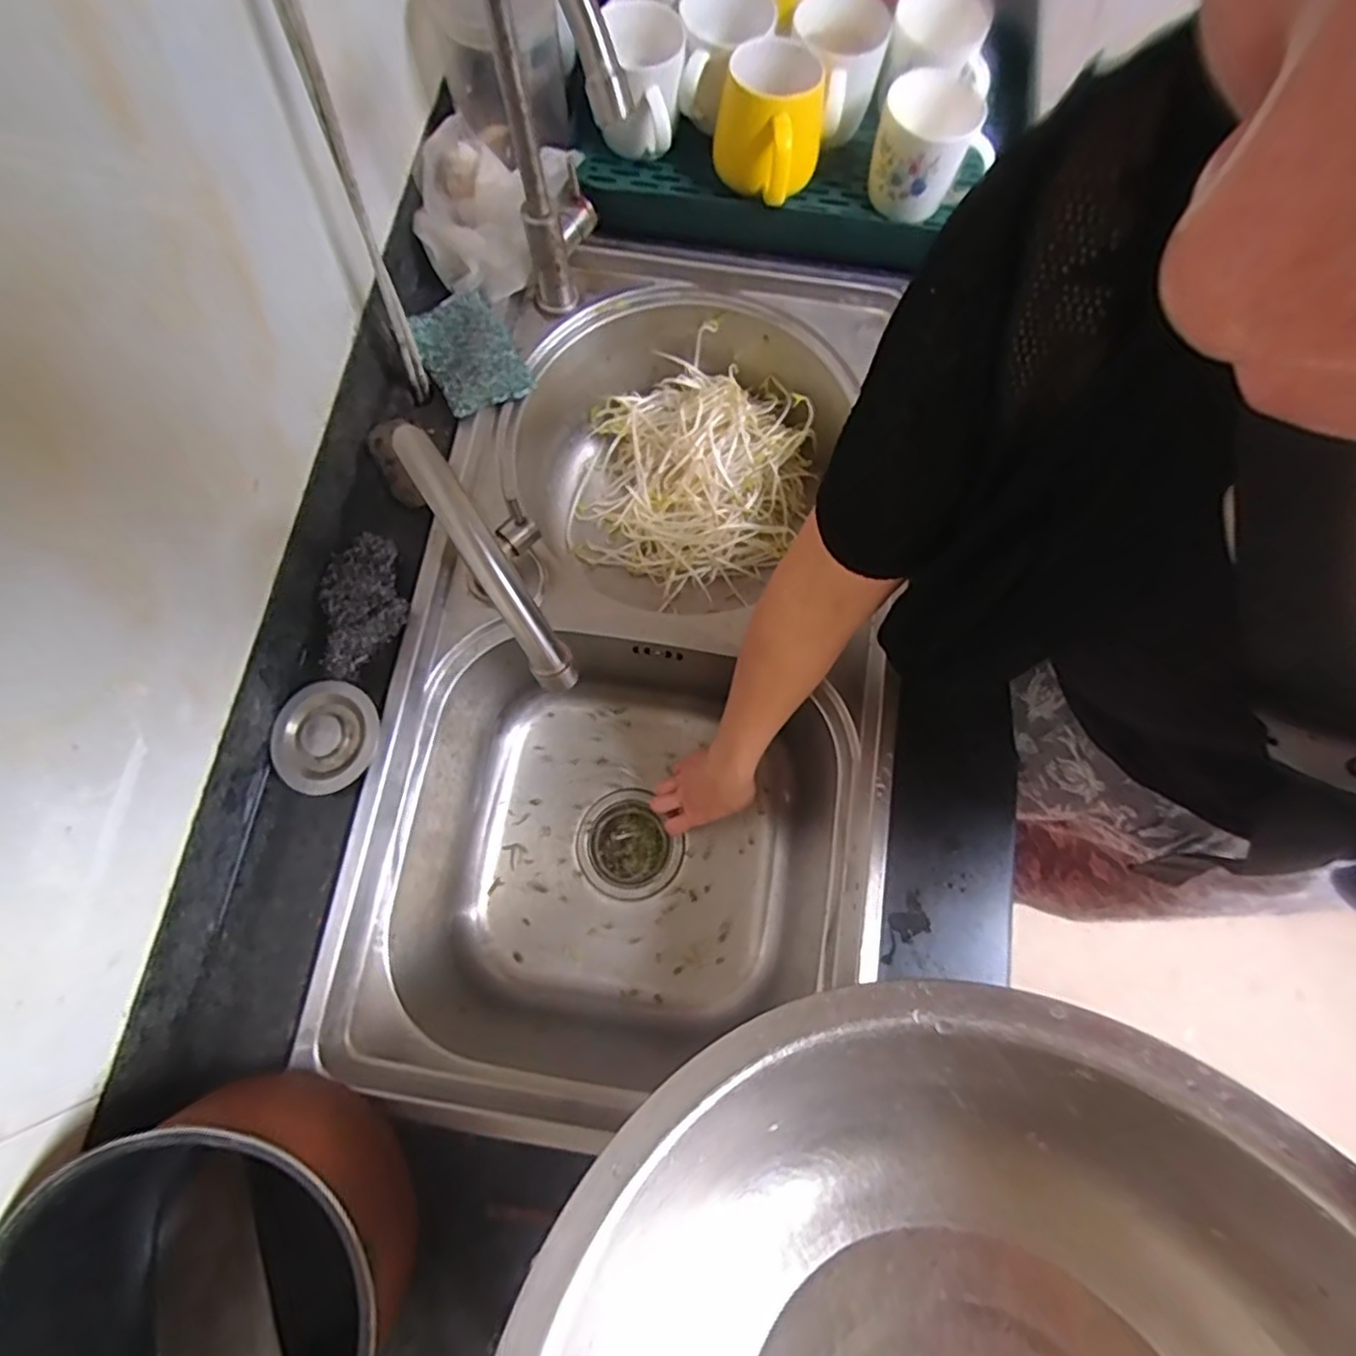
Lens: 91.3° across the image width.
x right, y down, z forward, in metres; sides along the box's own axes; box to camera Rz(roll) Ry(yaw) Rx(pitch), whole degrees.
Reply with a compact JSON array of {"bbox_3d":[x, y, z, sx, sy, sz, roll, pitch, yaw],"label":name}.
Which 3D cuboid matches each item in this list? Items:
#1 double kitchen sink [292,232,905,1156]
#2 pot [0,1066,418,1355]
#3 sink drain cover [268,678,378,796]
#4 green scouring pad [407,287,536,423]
[{"bbox_3d":[-0.016,-0.025,0.615,0.388,0.213,0.730,13,82,2],"label":"double kitchen sink"},{"bbox_3d":[-0.265,0.352,0.387,0.192,0.119,0.197,0,75,-1],"label":"pot"},{"bbox_3d":[-0.272,0.044,0.507,0.080,0.016,0.085,-36,74,-8],"label":"sink drain cover"},{"bbox_3d":[-0.188,-0.291,0.601,0.078,0.026,0.113,-33,78,-9],"label":"green scouring pad"}]

